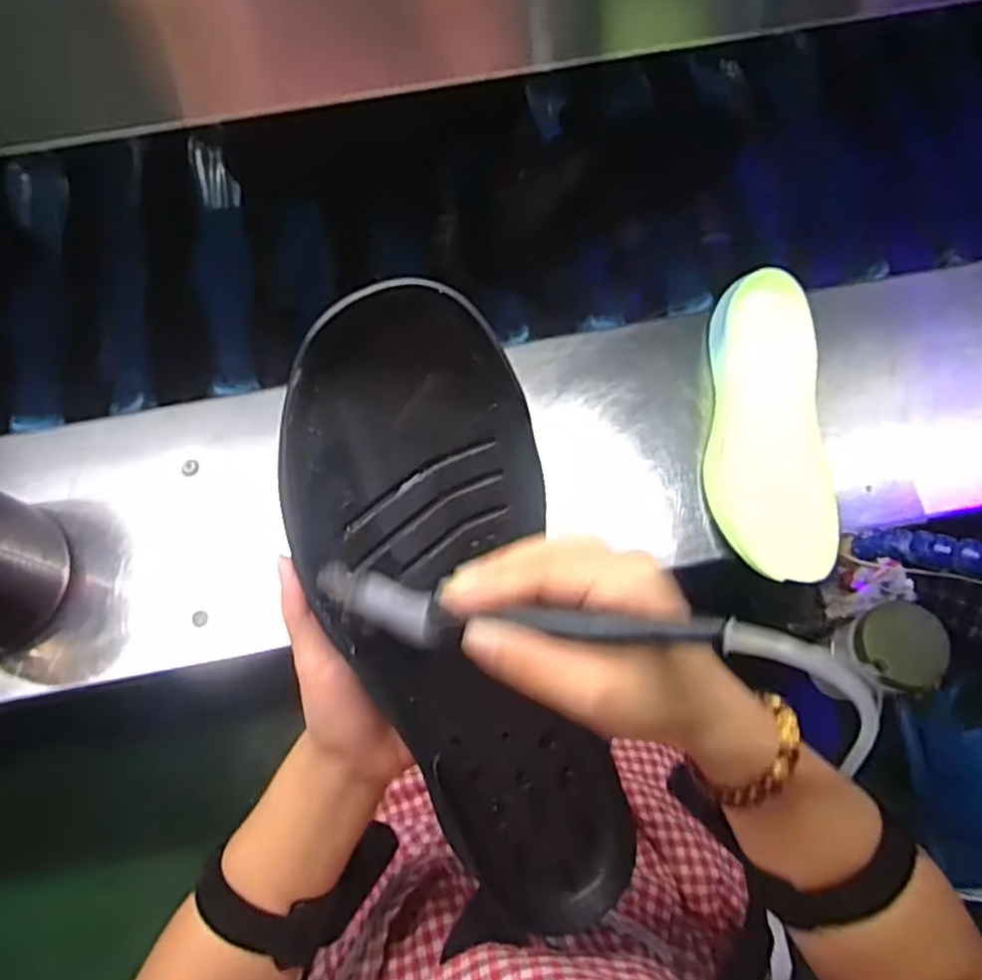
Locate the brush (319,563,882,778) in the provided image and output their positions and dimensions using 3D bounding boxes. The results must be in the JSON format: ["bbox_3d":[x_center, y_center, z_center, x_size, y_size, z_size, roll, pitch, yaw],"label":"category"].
[{"bbox_3d":[0.018,0.052,0.296,0.203,0.021,0.023,4,71,24],"label":"brush"}]

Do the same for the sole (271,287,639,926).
[{"bbox_3d":[-0.013,0.069,0.342,0.113,0.043,0.311,-17,103,-4],"label":"sole"}]

